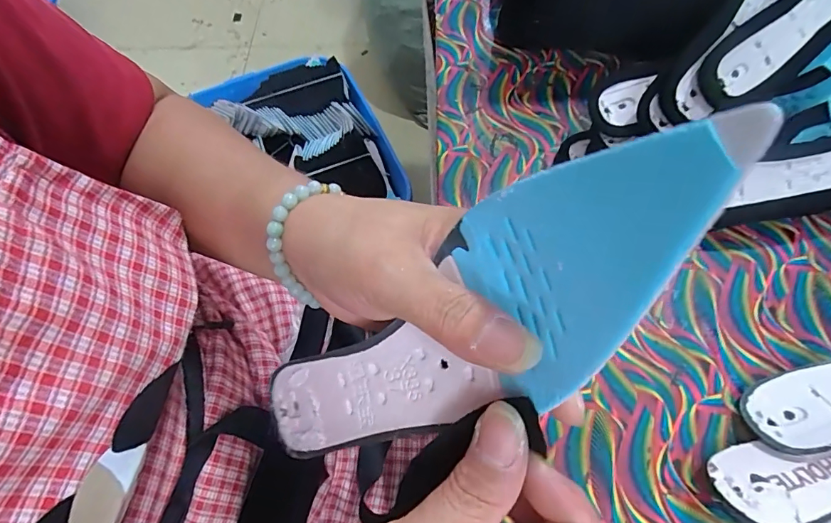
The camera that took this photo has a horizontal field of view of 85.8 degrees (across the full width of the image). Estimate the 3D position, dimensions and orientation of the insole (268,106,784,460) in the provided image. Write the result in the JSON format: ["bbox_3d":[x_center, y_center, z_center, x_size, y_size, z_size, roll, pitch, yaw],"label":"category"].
[{"bbox_3d":[0.003,0.033,0.172,0.030,0.241,0.062,5,57,-39],"label":"insole"}]

